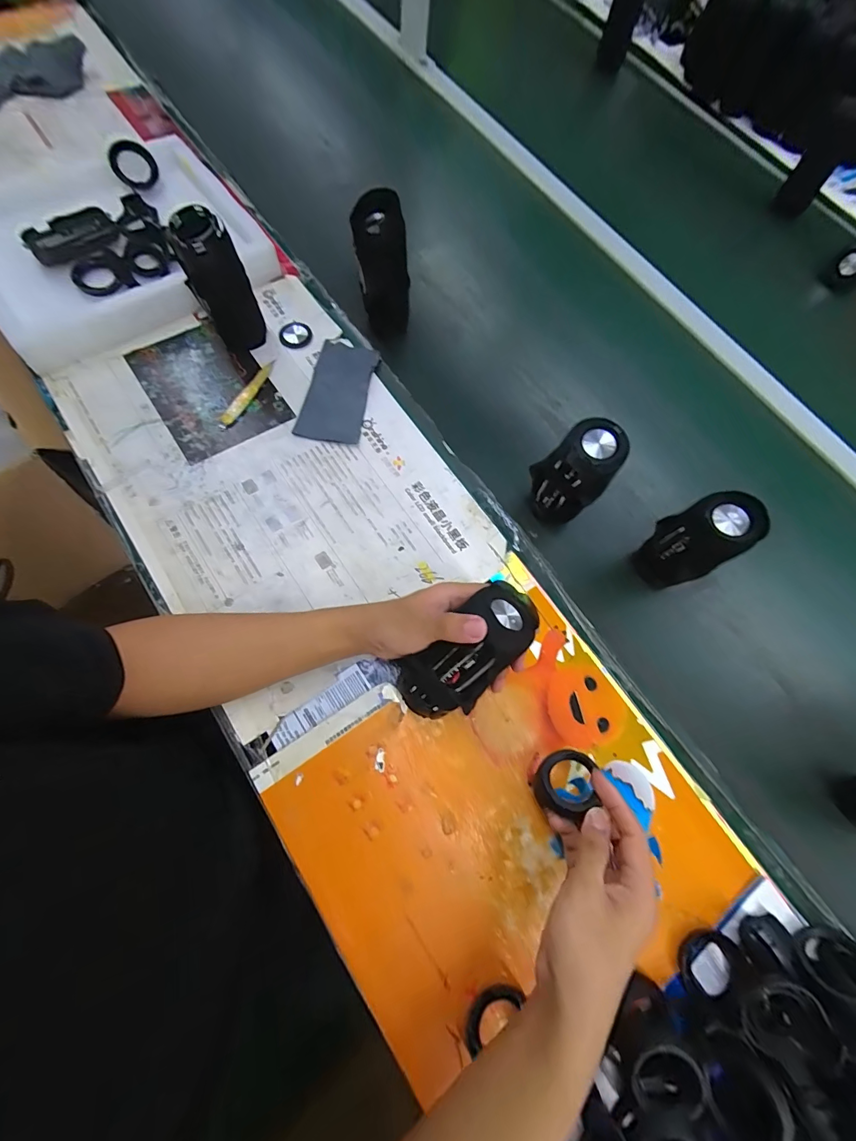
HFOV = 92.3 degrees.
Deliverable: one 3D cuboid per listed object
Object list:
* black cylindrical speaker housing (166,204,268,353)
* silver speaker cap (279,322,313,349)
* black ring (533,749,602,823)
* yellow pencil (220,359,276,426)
[{"bbox_3d":[-0.251,-0.346,0.503,0.069,0.142,0.053,-23,75,-13],"label":"black cylindrical speaker housing"},{"bbox_3d":[-0.188,-0.334,0.584,0.046,0.006,0.042,2,72,-5],"label":"silver speaker cap"},{"bbox_3d":[0.134,0.204,0.398,0.062,0.012,0.055,-50,38,-11],"label":"black ring"},{"bbox_3d":[-0.232,-0.236,0.537,0.017,0.011,0.115,27,71,3],"label":"yellow pencil"}]

